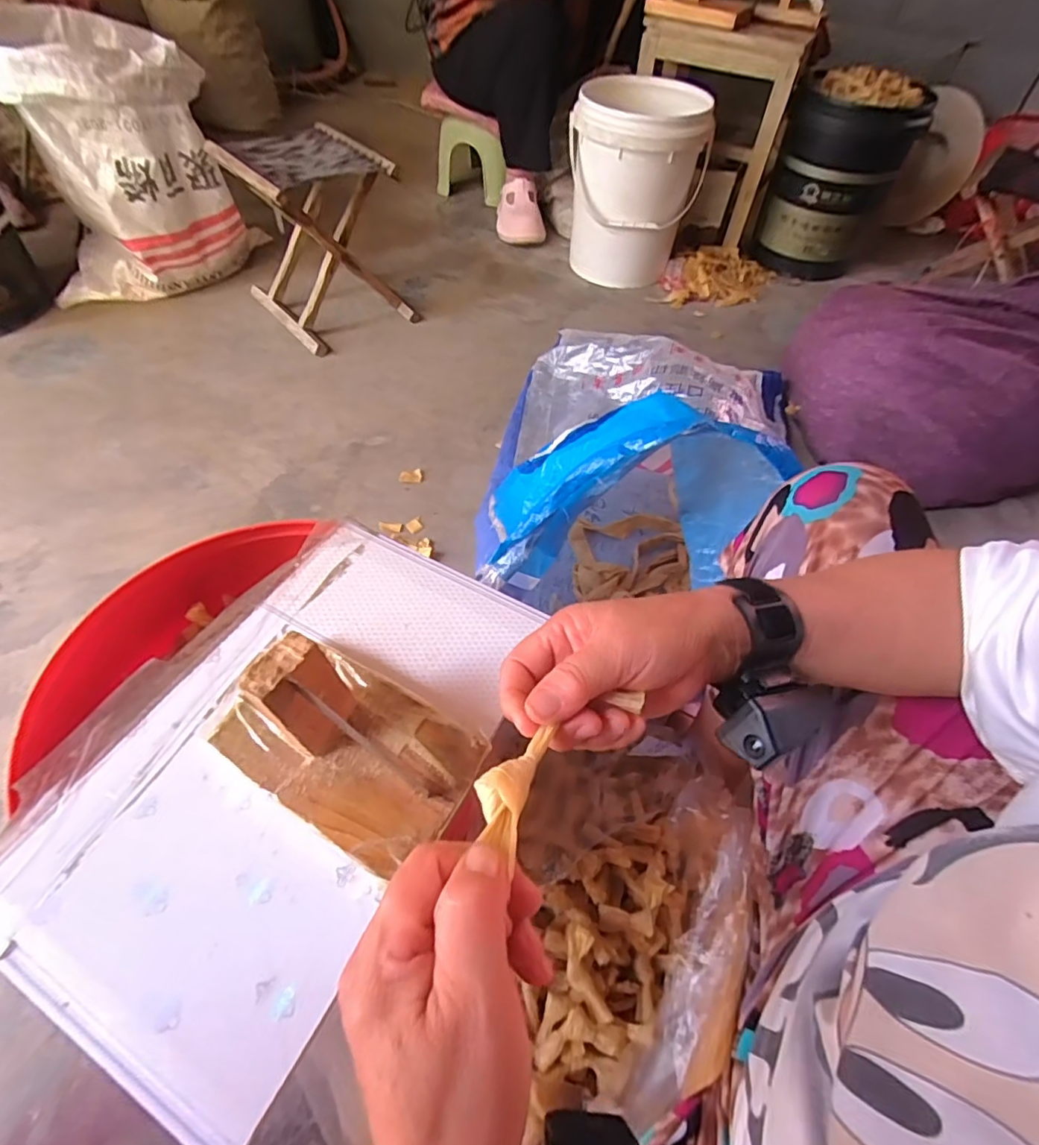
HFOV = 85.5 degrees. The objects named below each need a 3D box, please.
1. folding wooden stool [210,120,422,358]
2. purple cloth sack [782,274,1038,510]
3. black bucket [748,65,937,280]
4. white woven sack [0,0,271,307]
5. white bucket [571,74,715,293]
[{"bbox_3d":[-0.407,-0.691,1.160,0.266,0.296,0.296,-32,62,-25],"label":"folding wooden stool"},{"bbox_3d":[0.827,-0.379,1.029,0.609,0.213,0.455,-19,56,-16],"label":"purple cloth sack"},{"bbox_3d":[0.764,-0.962,1.379,0.276,0.374,0.276,22,56,14],"label":"black bucket"},{"bbox_3d":[-0.807,-0.833,1.159,0.350,0.426,0.256,2,54,-3],"label":"white woven sack"},{"bbox_3d":[0.265,-0.896,1.324,0.292,0.351,0.278,15,54,6],"label":"white bucket"}]

